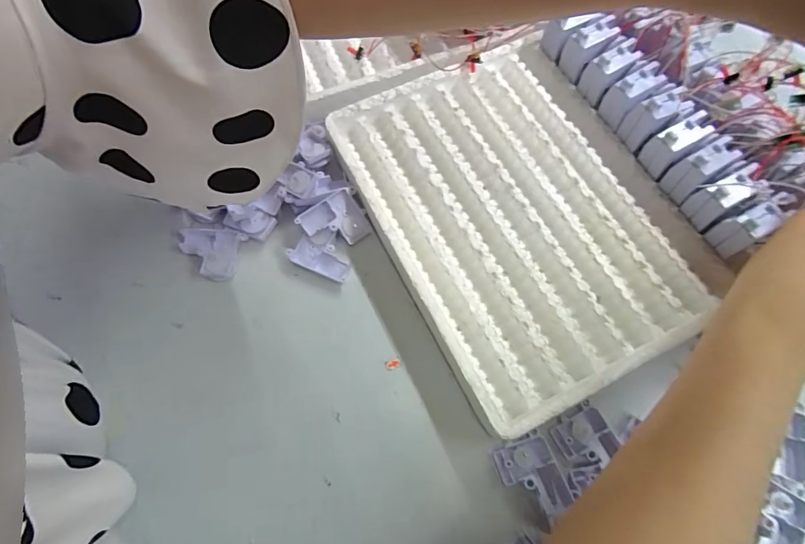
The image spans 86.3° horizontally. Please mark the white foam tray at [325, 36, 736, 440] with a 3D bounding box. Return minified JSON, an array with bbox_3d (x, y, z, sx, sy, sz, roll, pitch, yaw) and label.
[{"bbox_3d":[0.091,-0.052,0.338,0.213,0.034,0.277,-26,72,-8],"label":"white foam tray"}]

